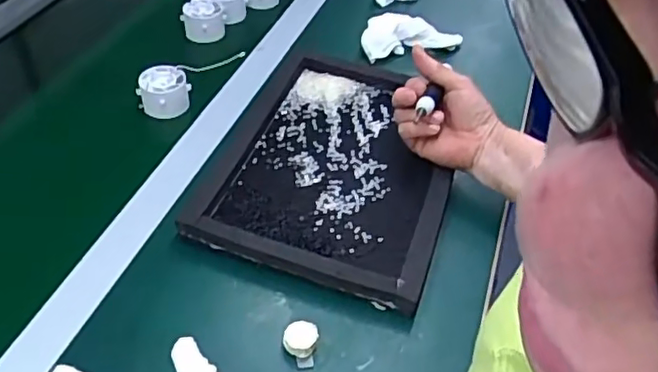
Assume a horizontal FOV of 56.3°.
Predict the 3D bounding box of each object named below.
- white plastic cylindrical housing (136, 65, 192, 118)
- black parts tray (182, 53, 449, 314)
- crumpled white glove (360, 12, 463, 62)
[{"bbox_3d":[-0.182,-0.104,0.679,0.047,0.041,0.046,1,44,-1],"label":"white plastic cylindrical housing"},{"bbox_3d":[0.013,-0.036,0.620,0.218,0.024,0.312,14,45,11],"label":"black parts tray"},{"bbox_3d":[0.105,-0.206,0.818,0.136,0.022,0.084,-7,45,-10],"label":"crumpled white glove"}]

